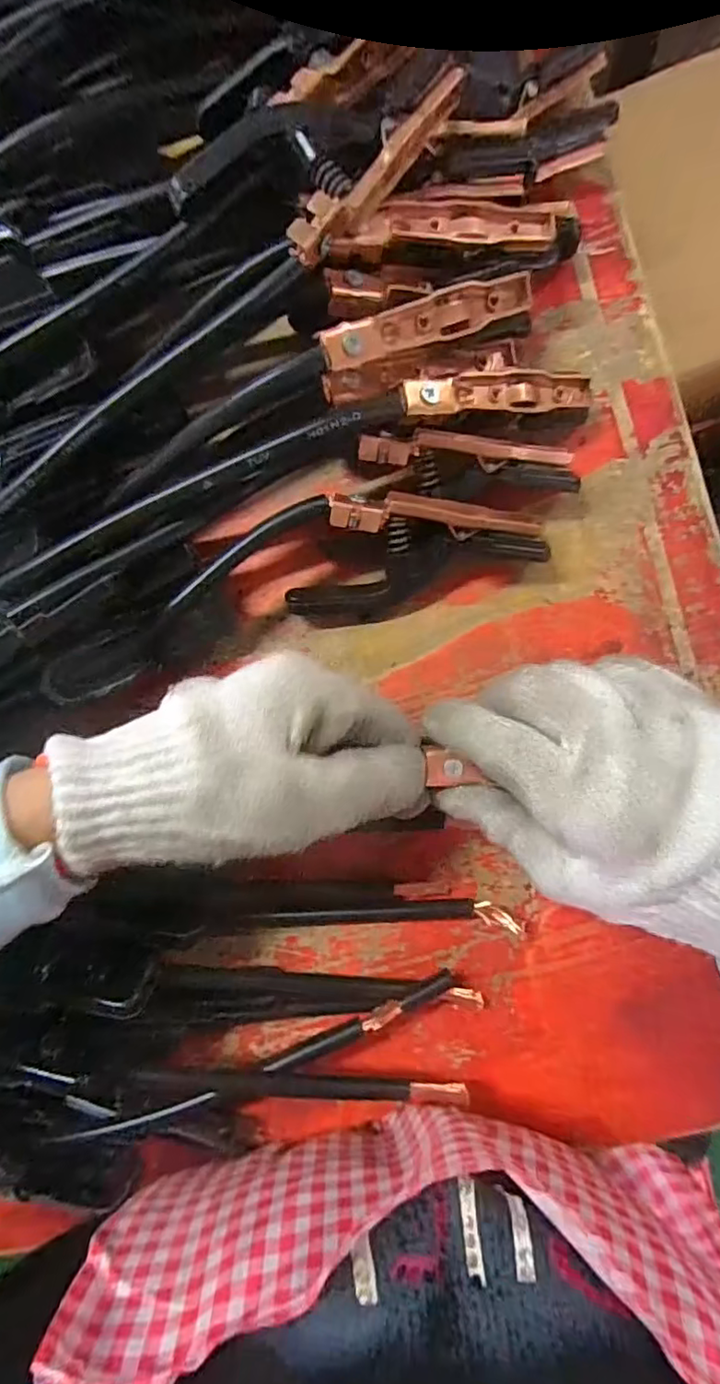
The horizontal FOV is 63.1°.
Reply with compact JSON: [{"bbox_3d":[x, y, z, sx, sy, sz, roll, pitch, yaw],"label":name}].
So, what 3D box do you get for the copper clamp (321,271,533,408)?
[{"bbox_3d":[0.028,-0.144,0.243,0.098,0.034,0.019,-25,86,-19],"label":"copper clamp"}]

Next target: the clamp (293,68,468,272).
[{"bbox_3d":[0.006,-0.199,0.224,0.010,0.023,0.092,40,93,5],"label":"clamp"}]

